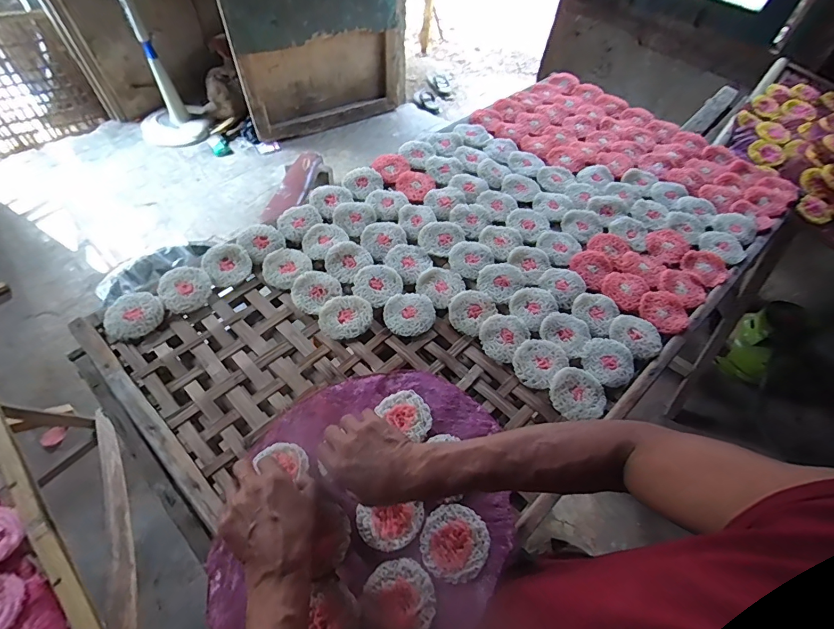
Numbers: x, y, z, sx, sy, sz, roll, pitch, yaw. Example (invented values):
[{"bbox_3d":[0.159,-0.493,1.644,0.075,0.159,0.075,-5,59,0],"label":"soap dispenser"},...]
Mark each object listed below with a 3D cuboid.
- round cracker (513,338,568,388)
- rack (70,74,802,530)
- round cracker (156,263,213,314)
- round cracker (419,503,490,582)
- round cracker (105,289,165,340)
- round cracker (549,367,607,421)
[{"bbox_3d":[0.182,0.070,0.636,0.079,0.013,0.068,-39,66,-23],"label":"round cracker"},{"bbox_3d":[0.129,-0.108,0.740,1.140,0.033,0.609,-36,65,-22],"label":"rack"},{"bbox_3d":[-0.365,-0.042,0.668,0.073,0.022,0.082,-35,64,-21],"label":"round cracker"},{"bbox_3d":[0.044,0.265,0.496,0.076,0.007,0.078,1,57,-1],"label":"round cracker"},{"bbox_3d":[-0.427,0.001,0.639,0.078,0.018,0.078,1,57,-1],"label":"round cracker"},{"bbox_3d":[0.229,0.112,0.604,0.079,0.008,0.072,3,64,-7],"label":"round cracker"}]

